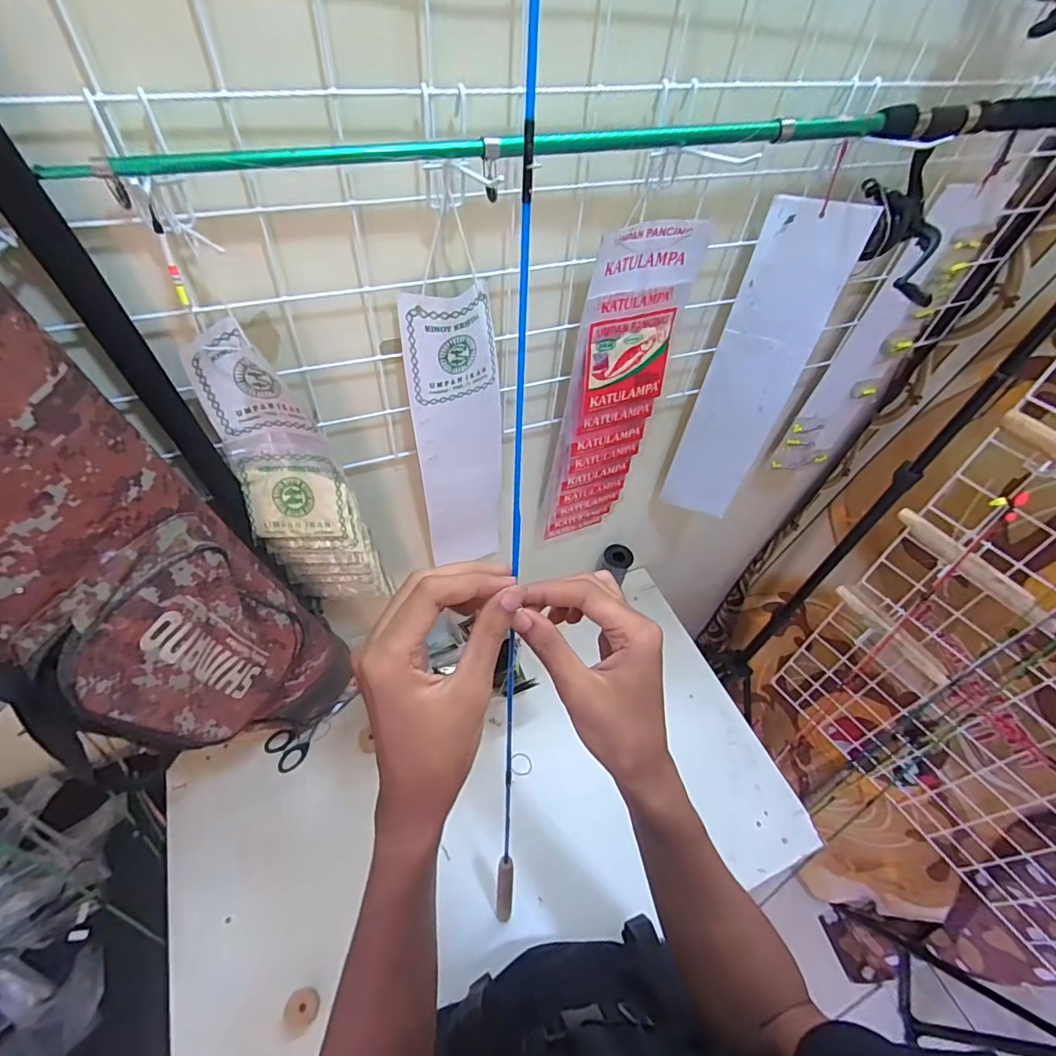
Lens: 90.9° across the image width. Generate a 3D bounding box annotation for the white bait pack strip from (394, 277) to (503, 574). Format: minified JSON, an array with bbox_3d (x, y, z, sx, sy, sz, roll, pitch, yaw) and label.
[{"bbox_3d":[-0.073,-0.075,0.570,0.096,0.381,0.022,-24,59,-20],"label":"white bait pack strip"}]

